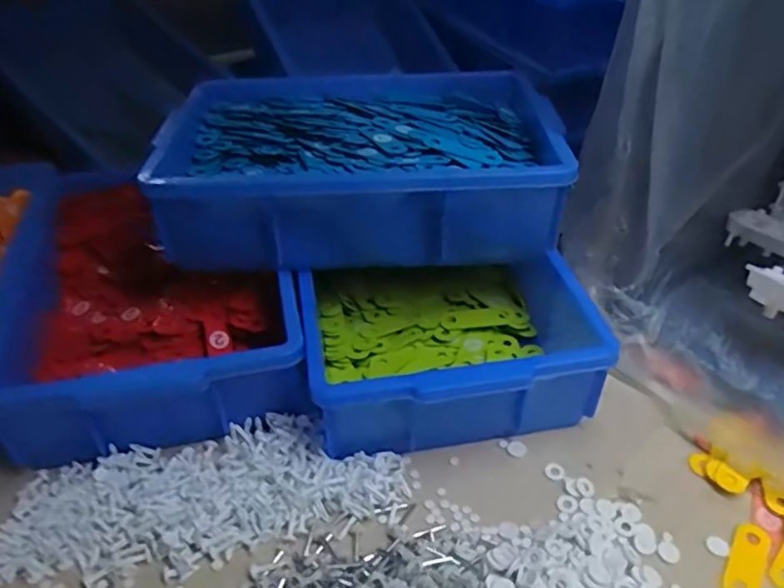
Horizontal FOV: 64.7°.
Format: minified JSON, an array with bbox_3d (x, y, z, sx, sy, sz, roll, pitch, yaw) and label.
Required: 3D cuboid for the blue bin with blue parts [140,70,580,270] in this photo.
[{"bbox_3d":[-0.032,-0.135,0.625,0.360,0.097,0.269,-3,40,-2],"label":"blue bin with blue parts"}]

